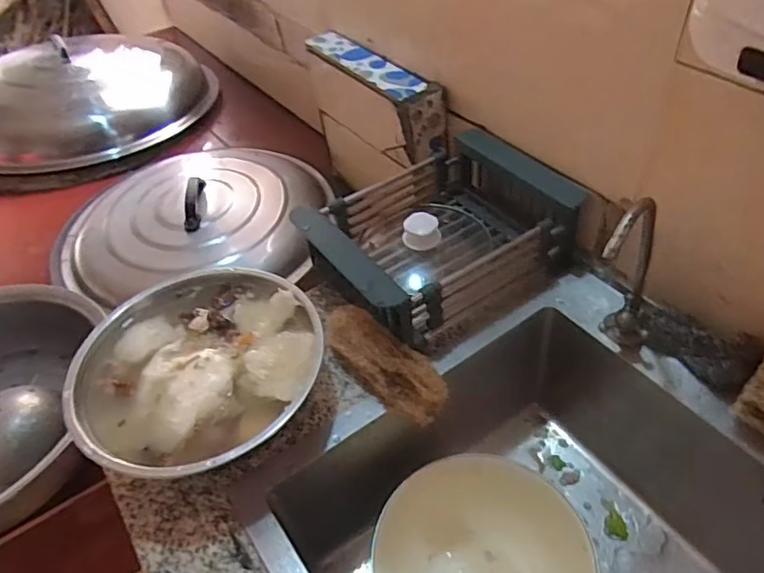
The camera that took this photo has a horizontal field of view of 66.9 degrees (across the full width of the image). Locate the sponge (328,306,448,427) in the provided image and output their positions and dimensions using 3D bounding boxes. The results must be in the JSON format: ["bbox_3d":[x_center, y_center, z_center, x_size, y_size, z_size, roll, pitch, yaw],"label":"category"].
[{"bbox_3d":[0.001,0.075,0.571,0.054,0.041,0.142,-34,50,-27],"label":"sponge"}]

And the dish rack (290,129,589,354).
[{"bbox_3d":[0.057,-0.057,0.642,0.257,0.103,0.195,-29,48,-23],"label":"dish rack"}]

